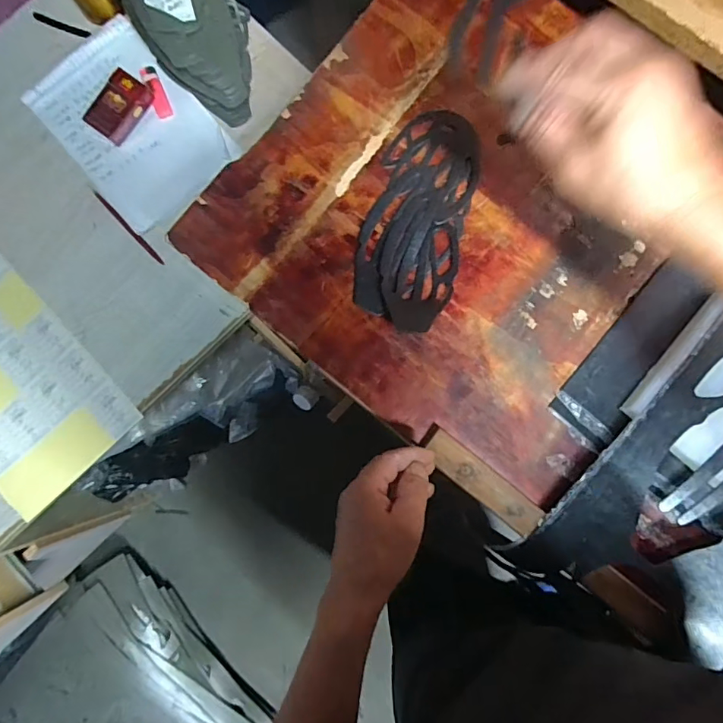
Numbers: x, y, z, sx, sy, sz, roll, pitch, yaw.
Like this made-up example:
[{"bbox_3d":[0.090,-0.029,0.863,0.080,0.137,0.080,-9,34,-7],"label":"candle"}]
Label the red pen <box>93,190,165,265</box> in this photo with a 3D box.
[{"bbox_3d":[-0.322,-0.185,0.681,0.010,0.006,0.138,-43,86,-4],"label":"red pen"}]

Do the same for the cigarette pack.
[{"bbox_3d":[-0.334,-0.353,0.678,0.062,0.028,0.096,28,85,3],"label":"cigarette pack"}]

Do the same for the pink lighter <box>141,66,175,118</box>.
[{"bbox_3d":[-0.289,-0.381,0.698,0.022,0.012,0.075,-22,85,-2],"label":"pink lighter"}]

